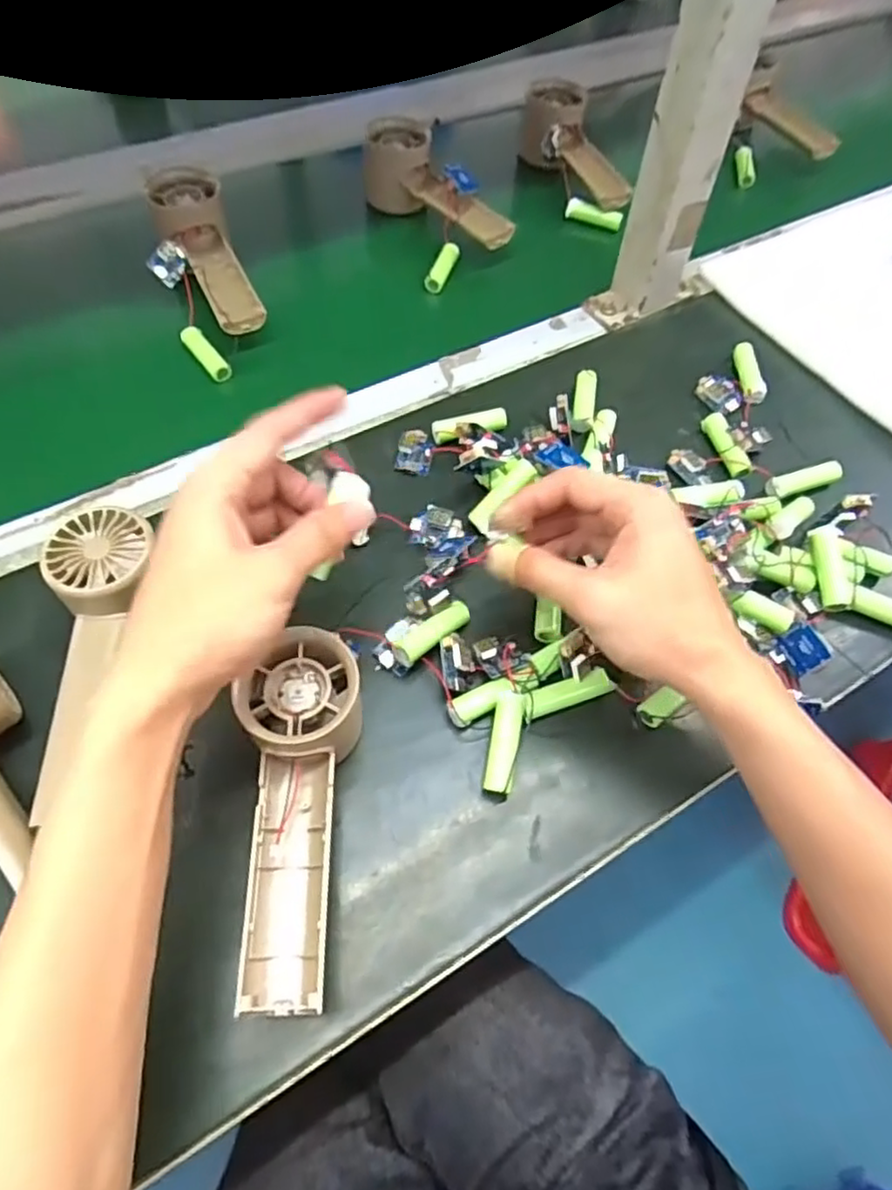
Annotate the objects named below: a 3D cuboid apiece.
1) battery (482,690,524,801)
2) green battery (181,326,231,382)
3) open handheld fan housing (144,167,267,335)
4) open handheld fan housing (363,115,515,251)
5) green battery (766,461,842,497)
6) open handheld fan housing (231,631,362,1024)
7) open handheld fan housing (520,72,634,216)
[{"bbox_3d":[0.029,0.076,0.341,0.014,0.012,0.054,10,76,2],"label":"battery"},{"bbox_3d":[-0.173,-0.175,0.485,0.015,0.012,0.054,-35,68,-20],"label":"green battery"},{"bbox_3d":[-0.179,-0.254,0.501,0.054,0.040,0.155,-18,63,-13],"label":"open handheld fan housing"},{"bbox_3d":[-0.003,-0.338,0.566,0.155,0.053,0.052,40,66,18],"label":"open handheld fan housing"},{"bbox_3d":[0.234,-0.075,0.440,0.048,0.012,0.015,-15,61,4],"label":"green battery"},{"bbox_3d":[-0.063,0.096,0.305,0.054,0.049,0.154,-5,61,-6],"label":"open handheld fan housing"},{"bbox_3d":[0.115,-0.398,0.609,0.061,0.051,0.152,-10,61,-9],"label":"open handheld fan housing"}]

